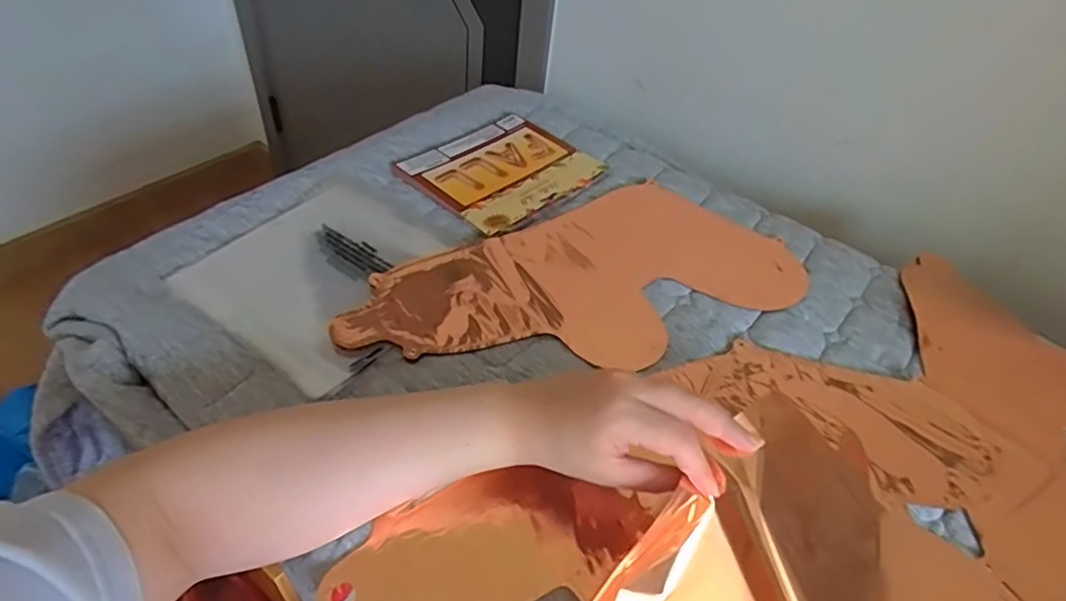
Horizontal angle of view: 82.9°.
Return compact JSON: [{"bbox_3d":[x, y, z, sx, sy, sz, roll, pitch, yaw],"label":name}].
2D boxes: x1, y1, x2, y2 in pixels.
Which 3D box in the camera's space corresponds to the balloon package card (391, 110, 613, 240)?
[{"bbox_3d":[-0.031,-0.152,0.700,0.160,0.012,0.195,37,52,25],"label":"balloon package card"}]

